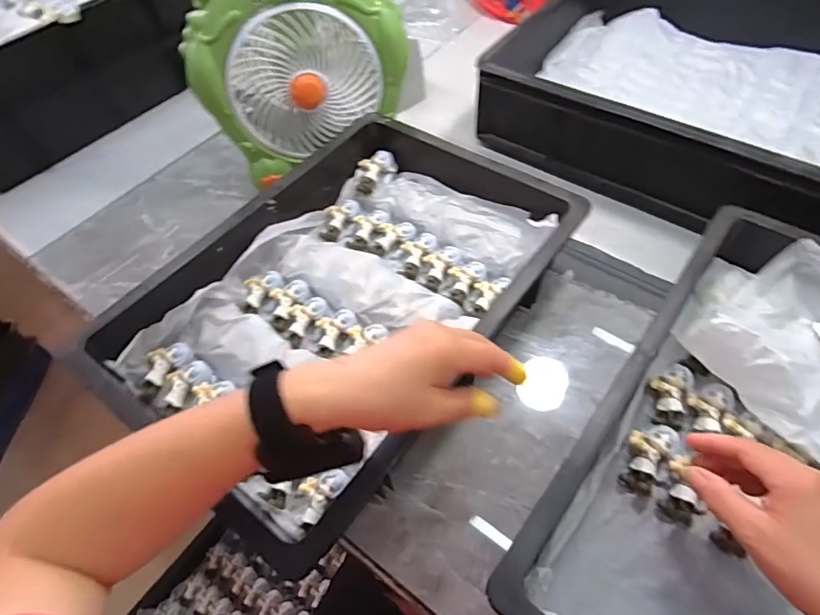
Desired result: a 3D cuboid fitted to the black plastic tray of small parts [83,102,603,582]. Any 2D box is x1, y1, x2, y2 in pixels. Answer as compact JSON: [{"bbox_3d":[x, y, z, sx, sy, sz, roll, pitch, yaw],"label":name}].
[{"bbox_3d":[-0.058,-0.016,0.521,0.306,0.081,0.443,31,63,23],"label":"black plastic tray of small parts"}]

